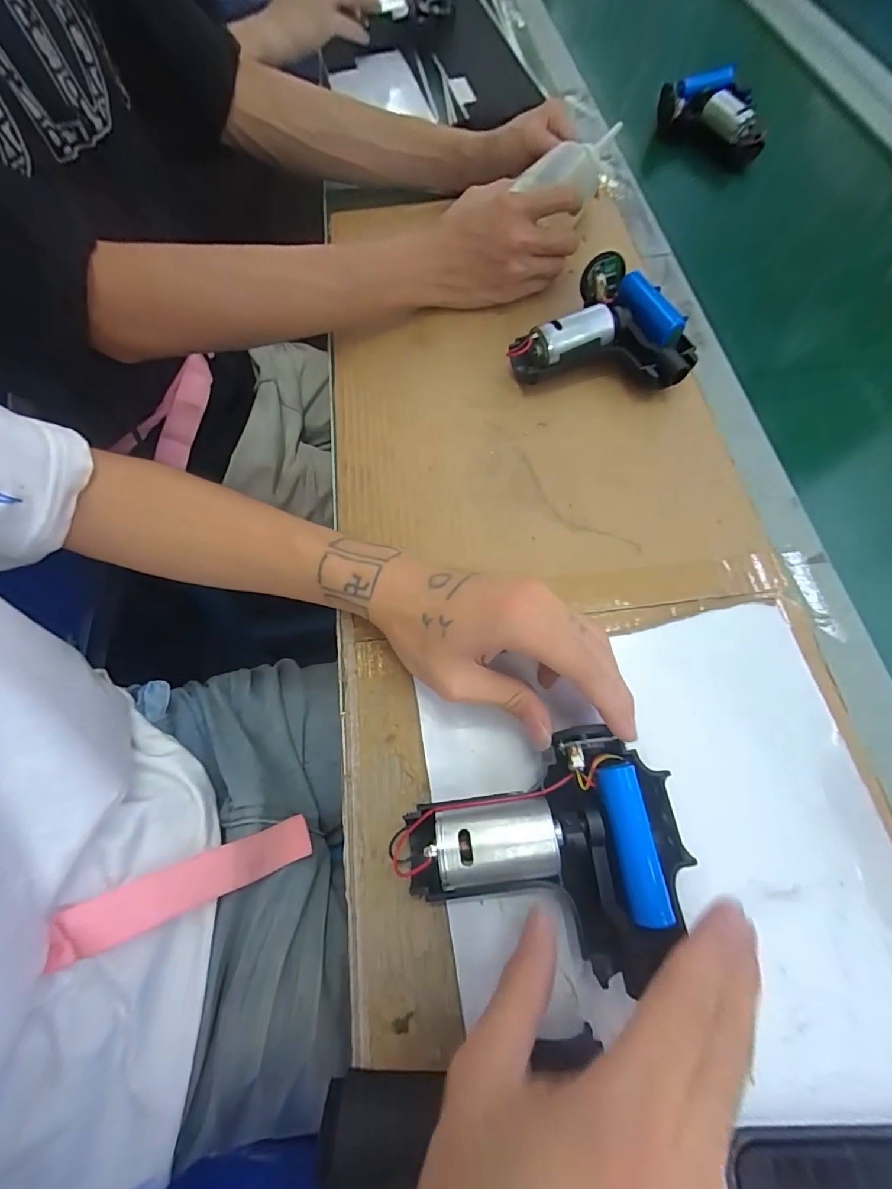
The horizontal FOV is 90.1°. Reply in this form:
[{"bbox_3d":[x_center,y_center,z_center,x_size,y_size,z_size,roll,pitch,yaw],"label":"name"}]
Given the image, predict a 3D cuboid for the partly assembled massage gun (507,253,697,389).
[{"bbox_3d":[0.129,-0.219,0.366,0.142,0.045,0.099,9,68,6],"label":"partly assembled massage gun"}]

